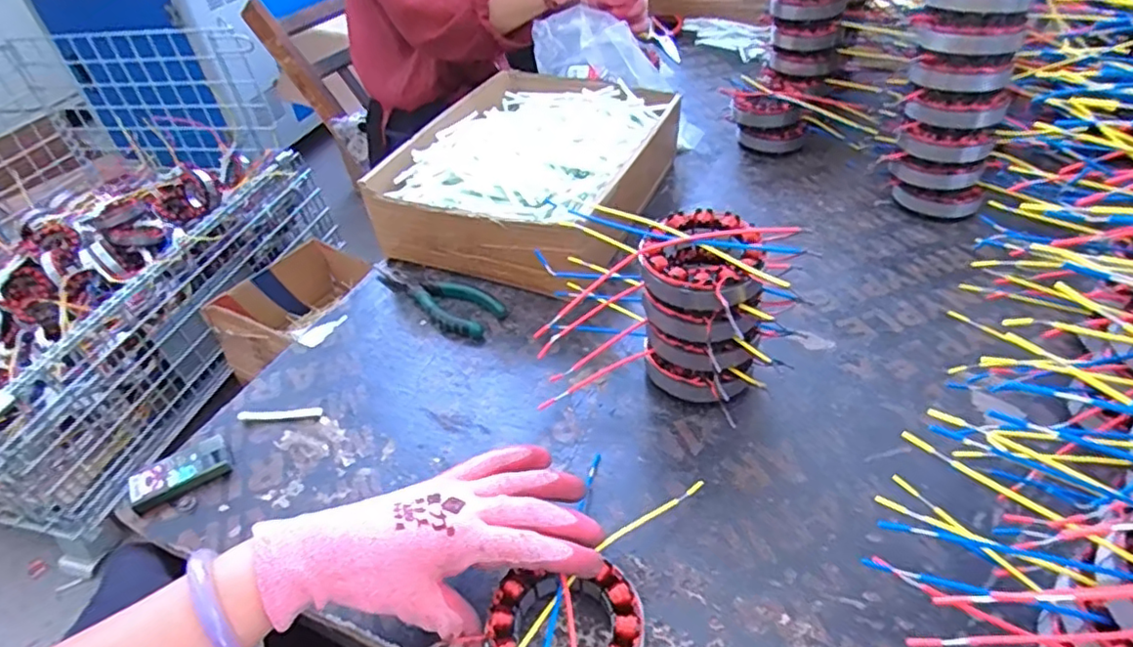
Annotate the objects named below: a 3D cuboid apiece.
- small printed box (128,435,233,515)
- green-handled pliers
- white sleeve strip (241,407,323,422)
[{"bbox_3d":[-0.290,0.112,0.464,0.067,0.014,0.034,-27,46,-23],"label":"small printed box"},{"bbox_3d":[-0.124,-0.031,0.606,0.059,0.010,0.147,-36,50,-30],"label":"green-handled pliers"},{"bbox_3d":[-0.234,0.074,0.509,0.069,0.007,0.010,-2,42,4],"label":"white sleeve strip"}]

